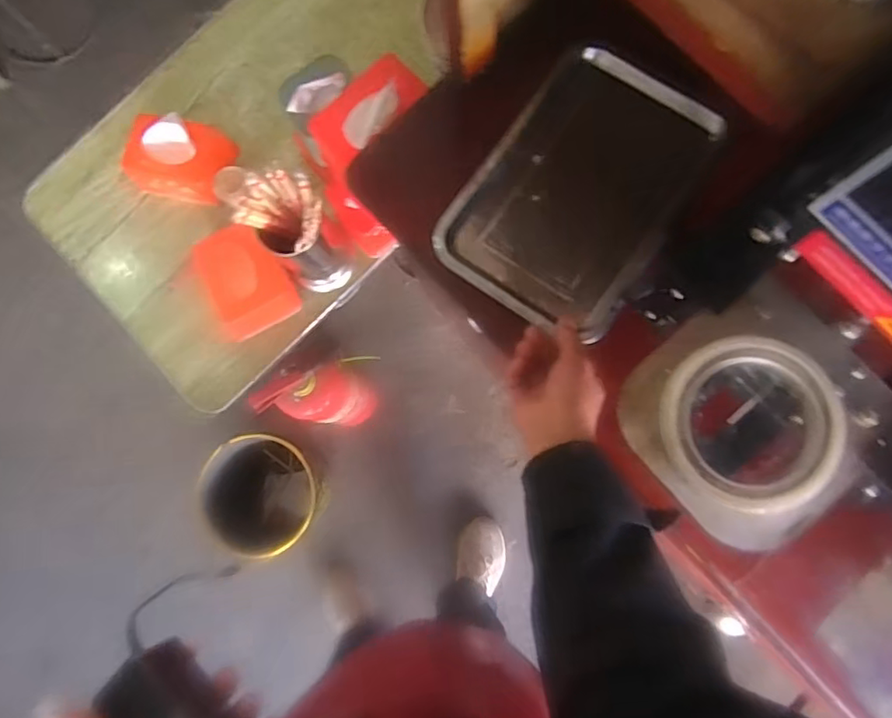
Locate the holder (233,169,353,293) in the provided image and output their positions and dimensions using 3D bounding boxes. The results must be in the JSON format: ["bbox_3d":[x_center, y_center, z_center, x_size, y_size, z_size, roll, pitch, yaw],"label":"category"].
[{"bbox_3d":[-0.207,-0.175,0.853,0.106,0.208,0.121,-32,83,1],"label":"holder"}]

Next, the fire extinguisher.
[{"bbox_3d":[-0.234,0.069,1.177,0.127,0.416,0.114,16,85,6],"label":"fire extinguisher"}]

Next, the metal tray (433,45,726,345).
[{"bbox_3d":[0.139,-0.176,0.612,0.190,0.027,0.282,32,87,7],"label":"metal tray"}]

